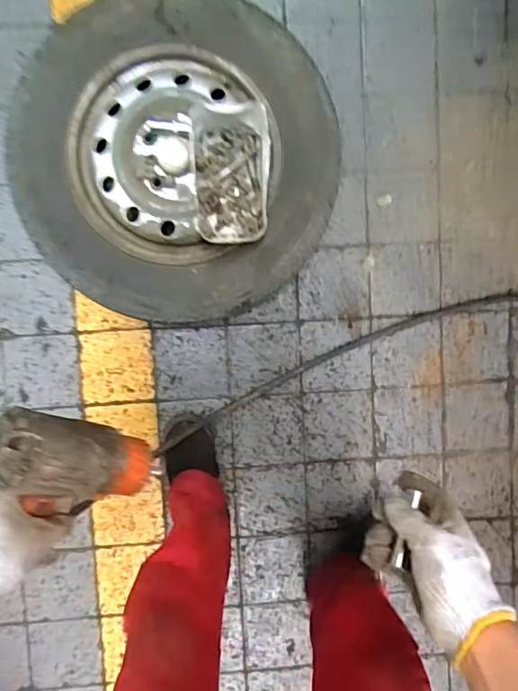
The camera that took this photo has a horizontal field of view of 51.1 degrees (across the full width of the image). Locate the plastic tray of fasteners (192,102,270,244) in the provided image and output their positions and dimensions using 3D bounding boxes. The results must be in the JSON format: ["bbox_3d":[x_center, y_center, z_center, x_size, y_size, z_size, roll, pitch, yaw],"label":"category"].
[{"bbox_3d":[-0.048,-0.283,0.902,0.127,0.106,0.212,-1,94,-5],"label":"plastic tray of fasteners"}]

